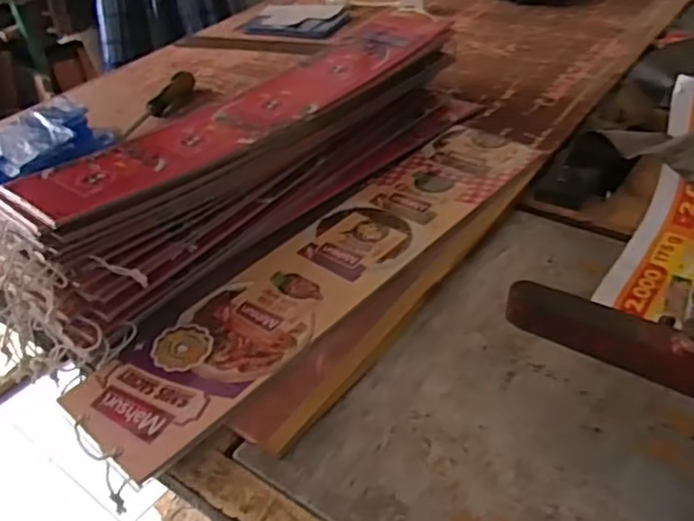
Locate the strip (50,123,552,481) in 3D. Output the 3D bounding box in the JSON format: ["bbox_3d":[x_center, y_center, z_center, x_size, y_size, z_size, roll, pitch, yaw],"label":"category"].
[{"bbox_3d":[-0.009,-0.008,0.661,0.140,0.006,0.556,28,50,36],"label":"strip"}]

